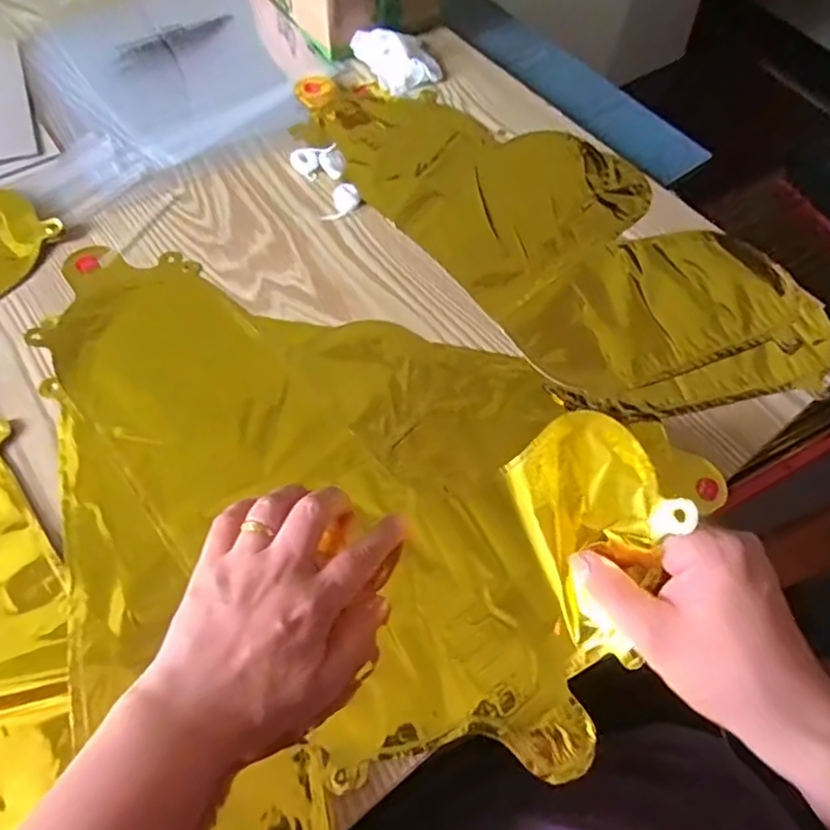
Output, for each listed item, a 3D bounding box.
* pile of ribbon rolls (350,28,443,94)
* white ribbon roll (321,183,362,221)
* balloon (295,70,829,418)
[{"bbox_3d":[-0.015,-0.329,0.572,0.062,0.030,0.067,-25,64,-16],"label":"pile of ribbon rolls"},{"bbox_3d":[-0.056,-0.167,0.492,0.021,0.010,0.036,19,61,8],"label":"white ribbon roll"},{"bbox_3d":[0.103,-0.164,0.495,0.206,0.014,0.435,-32,66,-19],"label":"balloon"}]

